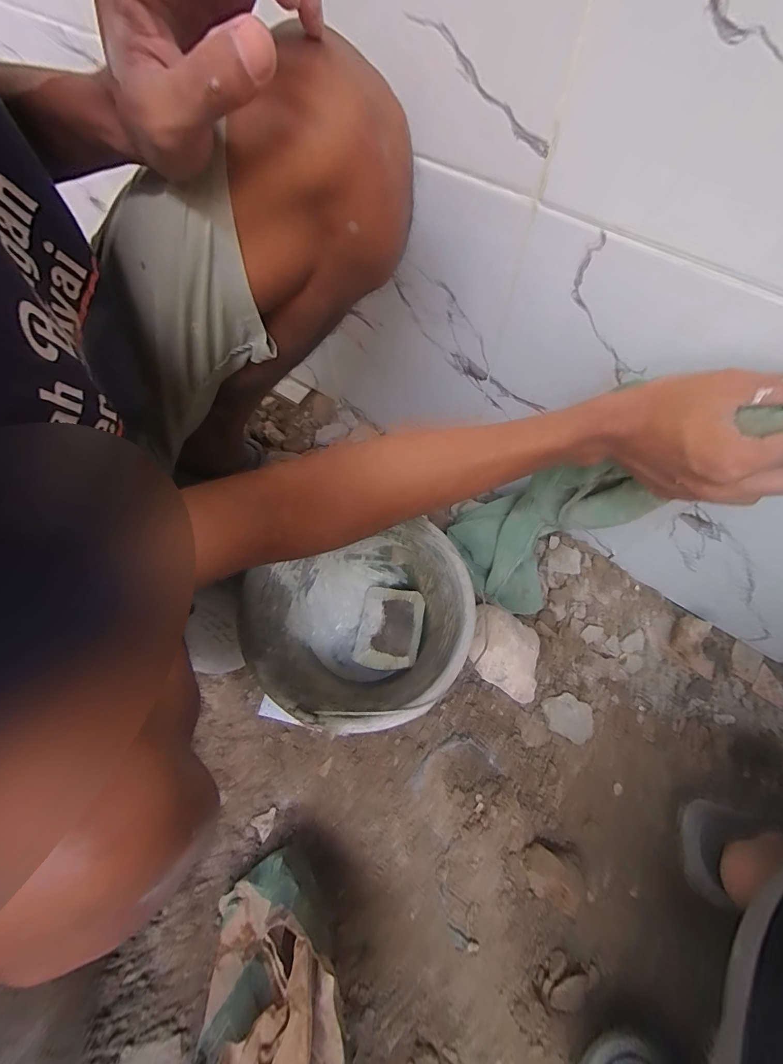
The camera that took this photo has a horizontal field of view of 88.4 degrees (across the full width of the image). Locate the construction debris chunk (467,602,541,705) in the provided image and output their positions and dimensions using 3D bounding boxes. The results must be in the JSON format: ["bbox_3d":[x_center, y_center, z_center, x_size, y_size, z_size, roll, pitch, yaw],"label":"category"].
[{"bbox_3d":[0.157,0.164,0.552,0.097,0.068,0.113,10,69,6],"label":"construction debris chunk"}]

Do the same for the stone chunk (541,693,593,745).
[{"bbox_3d":[0.242,0.253,0.553,0.071,0.009,0.053,25,71,12],"label":"stone chunk"}]

